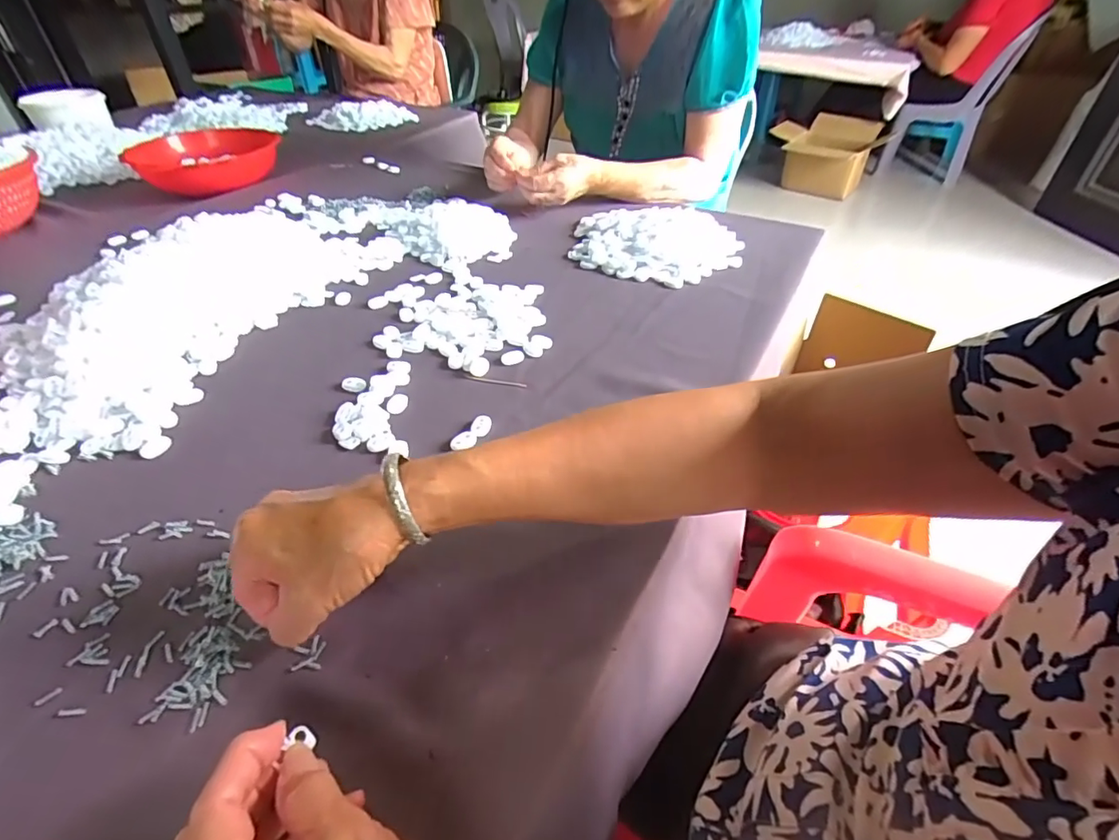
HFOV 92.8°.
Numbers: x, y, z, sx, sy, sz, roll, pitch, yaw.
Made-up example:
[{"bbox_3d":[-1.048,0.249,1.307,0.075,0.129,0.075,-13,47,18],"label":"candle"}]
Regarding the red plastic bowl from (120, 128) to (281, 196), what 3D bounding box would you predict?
[{"bbox_3d":[-0.590,-0.440,0.905,0.227,0.070,0.177,-20,45,-21],"label":"red plastic bowl"}]

